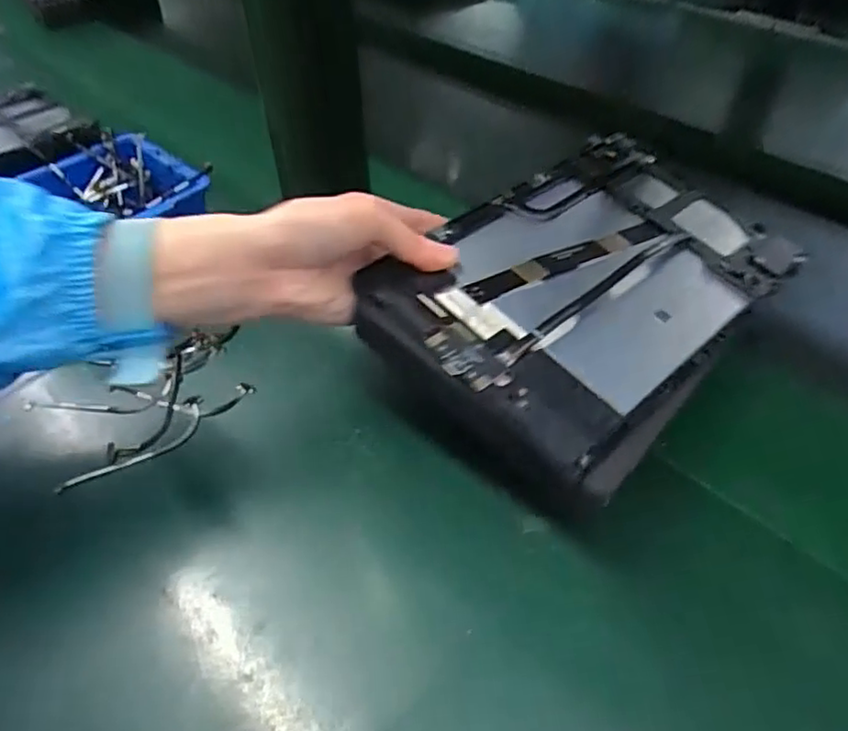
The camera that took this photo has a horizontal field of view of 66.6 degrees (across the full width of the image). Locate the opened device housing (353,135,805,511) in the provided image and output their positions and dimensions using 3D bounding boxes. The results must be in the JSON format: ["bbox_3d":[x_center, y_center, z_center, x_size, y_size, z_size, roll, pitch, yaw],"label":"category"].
[{"bbox_3d":[0.095,-0.050,0.357,0.150,0.043,0.232,32,58,29],"label":"opened device housing"}]

